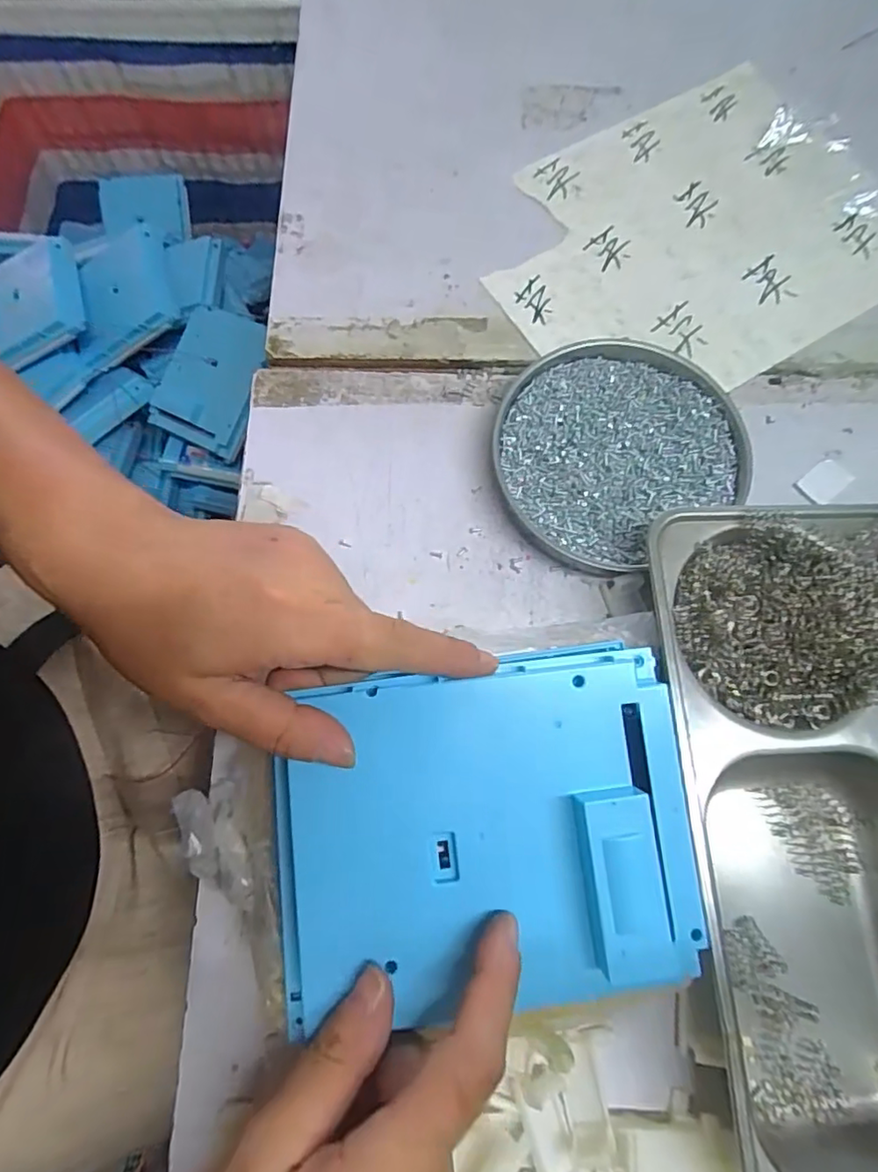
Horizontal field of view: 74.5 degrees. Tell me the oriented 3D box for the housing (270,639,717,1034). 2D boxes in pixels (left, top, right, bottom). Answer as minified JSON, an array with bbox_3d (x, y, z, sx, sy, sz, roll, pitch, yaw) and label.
[{"bbox_3d":[0.016,0.091,0.217,0.155,0.021,0.118,-7,72,0],"label":"housing"}]

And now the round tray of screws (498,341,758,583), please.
[{"bbox_3d":[0.098,-0.078,0.325,0.133,0.019,0.122,0,73,0],"label":"round tray of screws"}]

